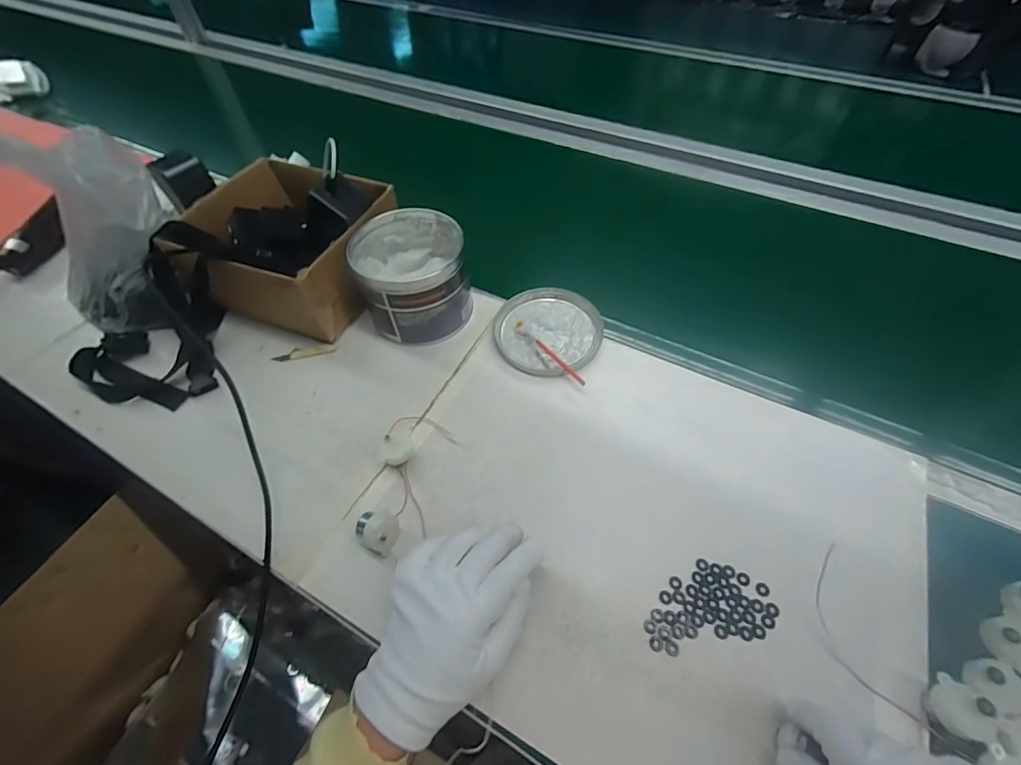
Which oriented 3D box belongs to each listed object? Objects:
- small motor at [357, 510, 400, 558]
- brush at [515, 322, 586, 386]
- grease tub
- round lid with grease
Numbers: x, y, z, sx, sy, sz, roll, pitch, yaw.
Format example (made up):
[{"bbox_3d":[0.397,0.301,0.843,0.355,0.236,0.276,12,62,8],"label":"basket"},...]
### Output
[{"bbox_3d":[-0.118,0.131,0.385,0.030,0.029,0.035,17,57,13],"label":"small motor"},{"bbox_3d":[0.046,-0.035,0.509,0.014,0.010,0.122,-34,59,-20],"label":"brush"},{"bbox_3d":[-0.116,-0.129,0.521,0.121,0.105,0.127,-1,55,1],"label":"grease tub"},{"bbox_3d":[0.044,-0.065,0.532,0.126,0.012,0.133,-1,55,1],"label":"round lid with grease"}]

